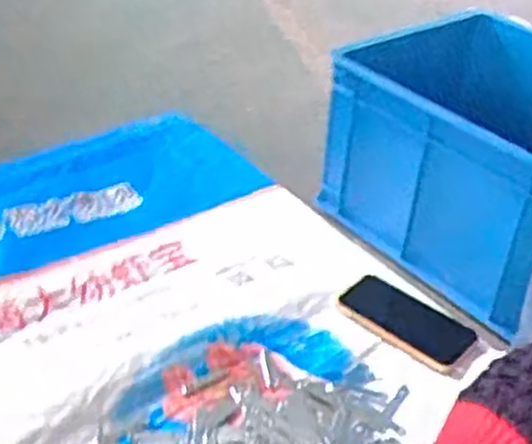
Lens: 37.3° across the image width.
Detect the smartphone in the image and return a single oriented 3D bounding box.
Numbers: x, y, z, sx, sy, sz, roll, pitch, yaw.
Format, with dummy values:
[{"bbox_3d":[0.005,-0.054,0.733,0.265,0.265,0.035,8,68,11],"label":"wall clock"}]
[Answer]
[{"bbox_3d":[0.146,0.104,0.840,0.142,0.011,0.072,29,42,30],"label":"smartphone"}]

